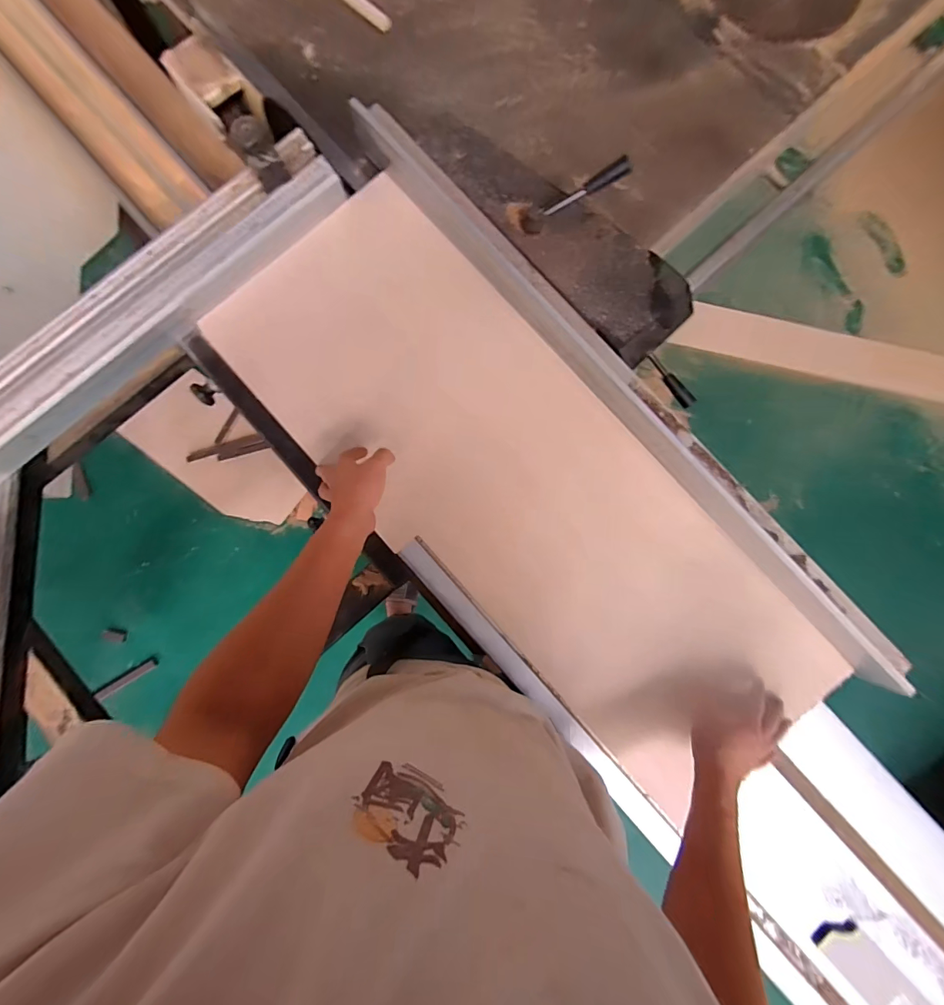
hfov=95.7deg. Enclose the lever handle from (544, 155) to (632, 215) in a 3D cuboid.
[{"bbox_3d":[0.166,-0.451,0.617,0.125,0.015,0.022,-25,85,15],"label":"lever handle"}]

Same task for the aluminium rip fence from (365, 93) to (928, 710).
[{"bbox_3d":[0.214,-0.180,0.645,0.060,0.071,1.136,-42,86,-4],"label":"aluminium rip fence"}]

